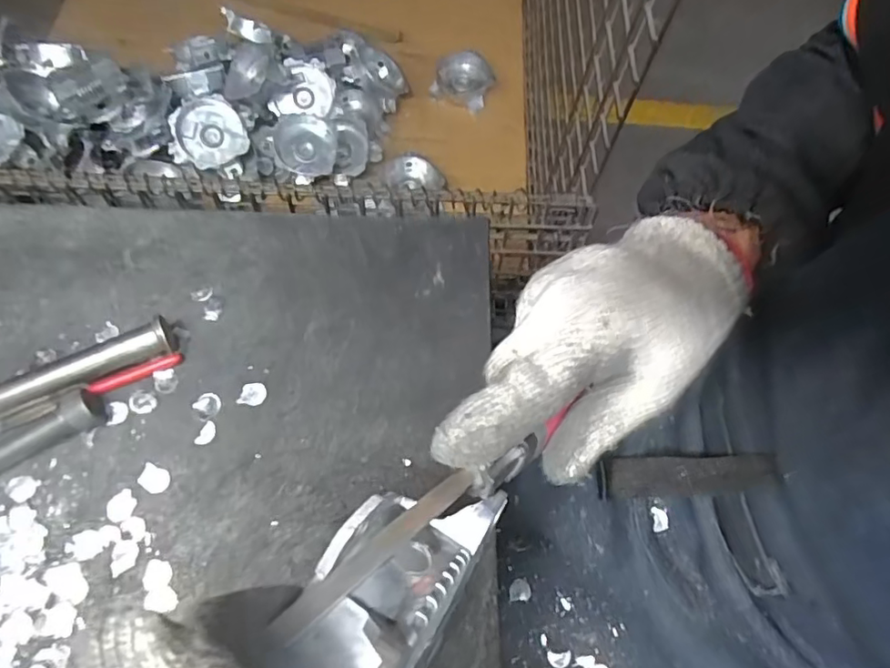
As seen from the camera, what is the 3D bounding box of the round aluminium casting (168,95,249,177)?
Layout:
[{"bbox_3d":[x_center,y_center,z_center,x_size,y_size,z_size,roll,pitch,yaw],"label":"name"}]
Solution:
[{"bbox_3d":[-0.459,-0.394,1.075,0.140,0.045,0.149,1,68,-2],"label":"round aluminium casting"}]

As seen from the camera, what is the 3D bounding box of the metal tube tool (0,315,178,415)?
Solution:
[{"bbox_3d":[-0.257,0.036,0.338,0.182,0.021,0.019,-23,70,-11],"label":"metal tube tool"}]

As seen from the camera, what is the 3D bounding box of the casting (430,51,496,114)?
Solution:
[{"bbox_3d":[0.042,-0.581,1.276,0.128,0.038,0.134,1,68,-2],"label":"casting"}]

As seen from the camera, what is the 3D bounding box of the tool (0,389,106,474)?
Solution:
[{"bbox_3d":[-0.273,0.076,0.322,0.143,0.018,0.023,-29,72,-13],"label":"tool"}]

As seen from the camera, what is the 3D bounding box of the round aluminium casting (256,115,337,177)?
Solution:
[{"bbox_3d":[-0.290,-0.371,1.123,0.153,0.058,0.118,-21,70,-10],"label":"round aluminium casting"}]

